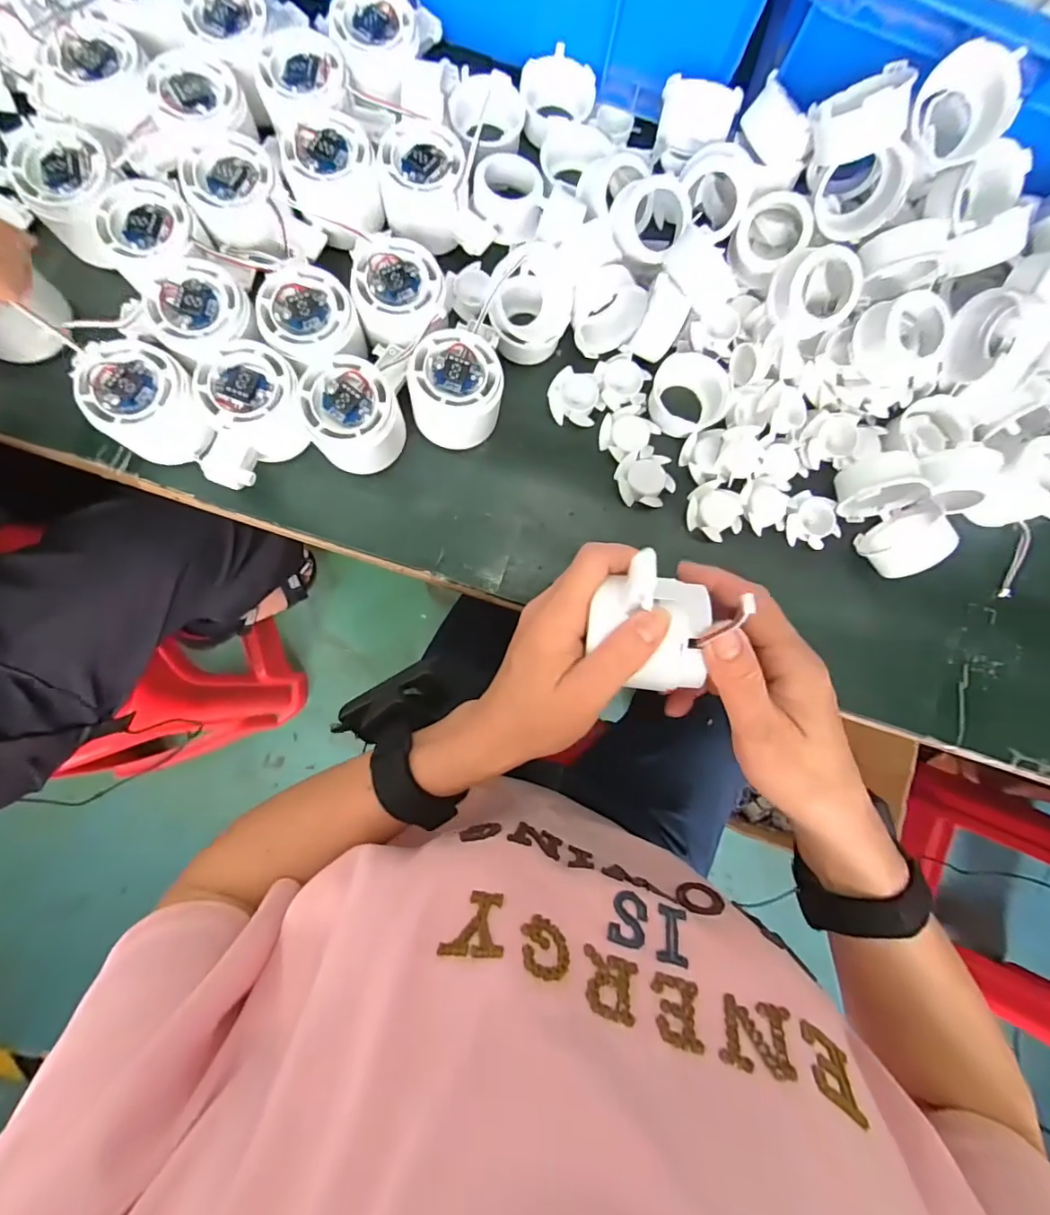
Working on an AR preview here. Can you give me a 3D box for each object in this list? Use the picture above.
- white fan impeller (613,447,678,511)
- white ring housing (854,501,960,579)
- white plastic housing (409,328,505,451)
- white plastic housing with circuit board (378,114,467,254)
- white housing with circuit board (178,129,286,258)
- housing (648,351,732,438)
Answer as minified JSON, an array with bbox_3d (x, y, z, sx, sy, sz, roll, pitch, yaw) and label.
[{"bbox_3d":[0.085,-0.090,0.362,0.040,0.011,0.040,0,85,-5],"label":"white fan impeller"},{"bbox_3d":[0.267,-0.045,0.360,0.046,0.049,0.033,-33,88,-7],"label":"white ring housing"},{"bbox_3d":[-0.042,-0.141,0.338,0.062,0.047,0.062,-10,86,-6],"label":"white plastic housing"},{"bbox_3d":[-0.068,-0.288,0.346,0.052,0.033,0.062,4,85,-4],"label":"white plastic housing with circuit board"},{"bbox_3d":[-0.186,-0.268,0.332,0.052,0.032,0.058,-6,86,-5],"label":"white housing with circuit board"},{"bbox_3d":[0.117,-0.153,0.373,0.055,0.021,0.058,0,85,-5],"label":"housing"}]

